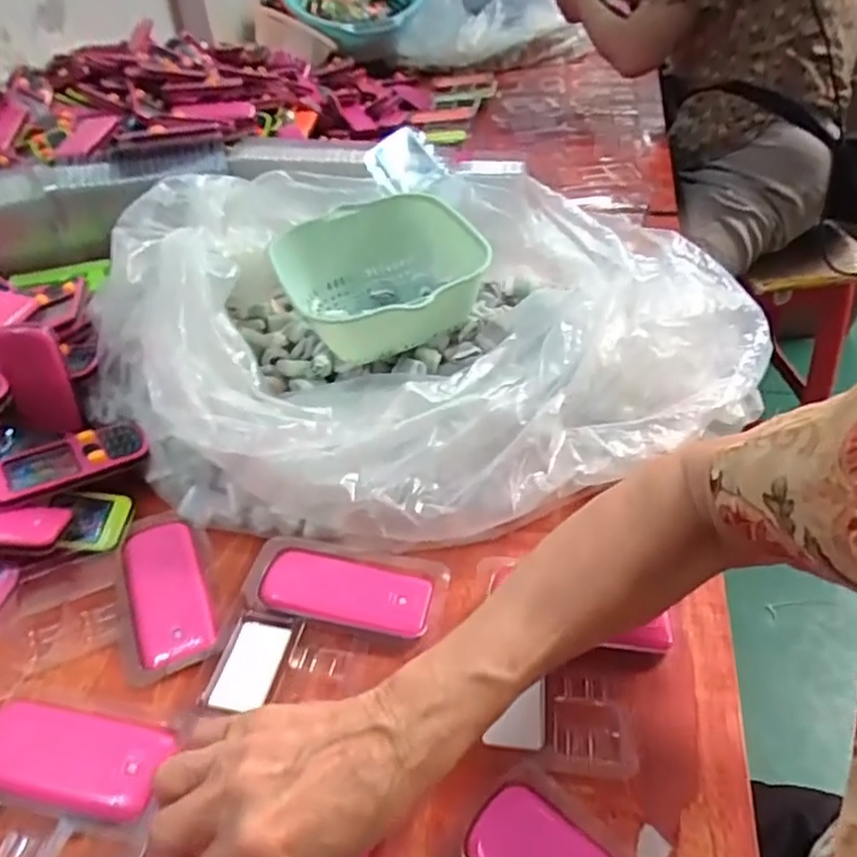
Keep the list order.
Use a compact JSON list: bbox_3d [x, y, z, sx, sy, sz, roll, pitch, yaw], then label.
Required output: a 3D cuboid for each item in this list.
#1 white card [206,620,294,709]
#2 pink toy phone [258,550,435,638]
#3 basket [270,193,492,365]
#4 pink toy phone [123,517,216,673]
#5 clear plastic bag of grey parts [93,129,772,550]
[{"bbox_3d":[-0.105,0.140,0.394,0.031,0.004,0.051,12,56,9],"label":"white card"},{"bbox_3d":[-0.052,0.102,0.422,0.105,0.008,0.045,7,42,9],"label":"pink toy phone"},{"bbox_3d":[-0.033,-0.126,0.569,0.159,0.071,0.176,-20,44,-19],"label":"basket"},{"bbox_3d":[-0.168,0.101,0.425,0.044,0.010,0.104,-17,44,-18],"label":"pink toy phone"},{"bbox_3d":[-0.012,-0.096,0.549,0.456,0.134,0.387,-20,45,-20],"label":"clear plastic bag of grey parts"}]

